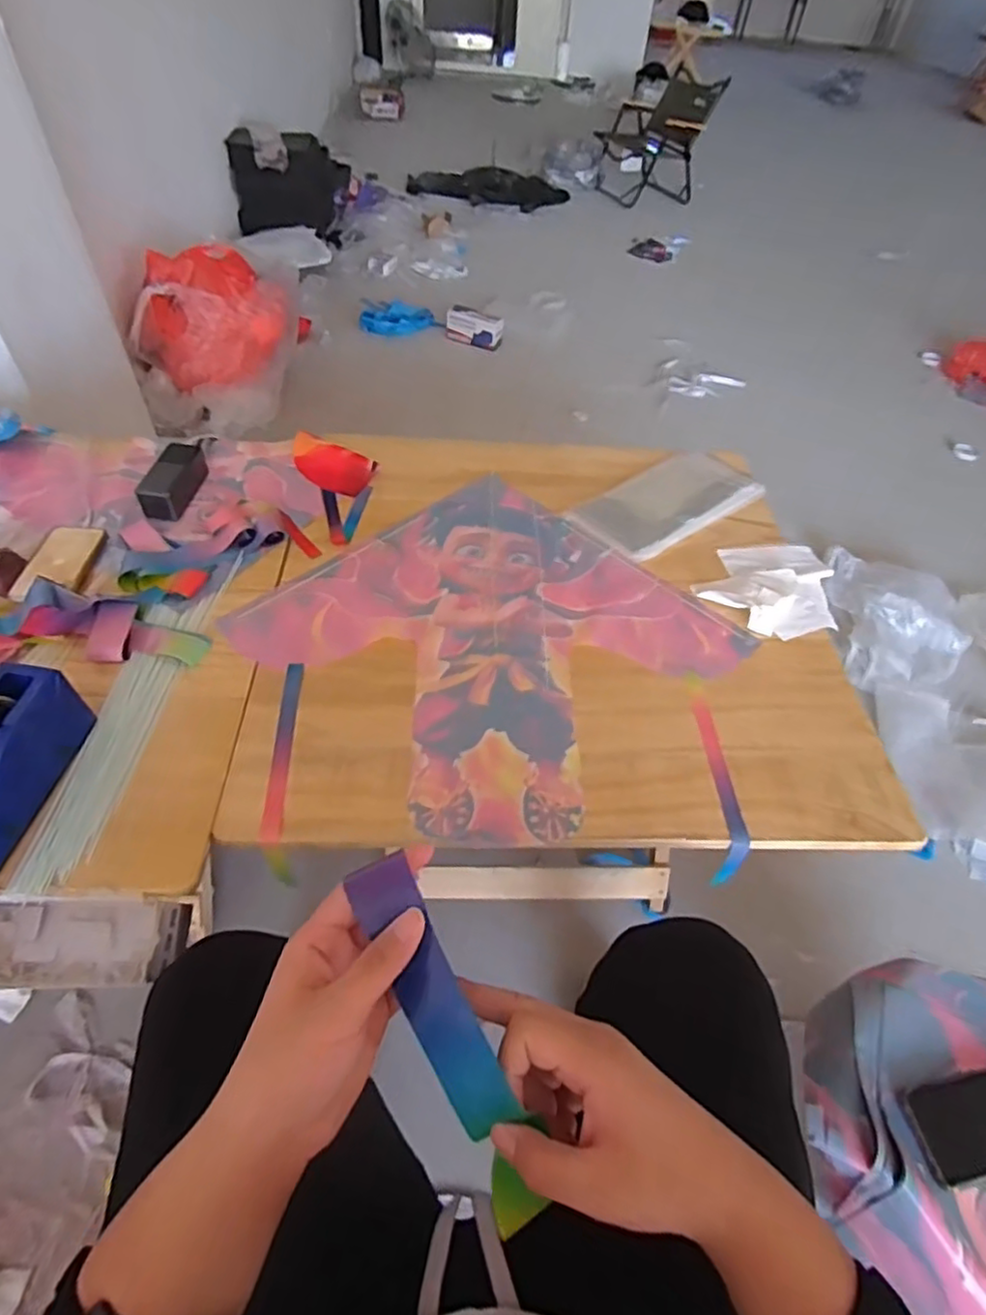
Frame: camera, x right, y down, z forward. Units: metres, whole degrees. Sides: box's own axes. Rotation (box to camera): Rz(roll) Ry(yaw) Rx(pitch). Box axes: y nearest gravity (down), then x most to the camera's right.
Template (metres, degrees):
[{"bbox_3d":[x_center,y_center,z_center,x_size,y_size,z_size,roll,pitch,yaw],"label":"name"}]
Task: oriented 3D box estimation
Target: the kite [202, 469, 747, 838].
[{"bbox_3d":[0.000,-0.038,0.883,0.513,0.016,0.513,39,58,24],"label":"kite"}]

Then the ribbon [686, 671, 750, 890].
[{"bbox_3d":[0.269,0.142,0.801,0.022,0.071,0.262,1,50,-4],"label":"ribbon"}]

